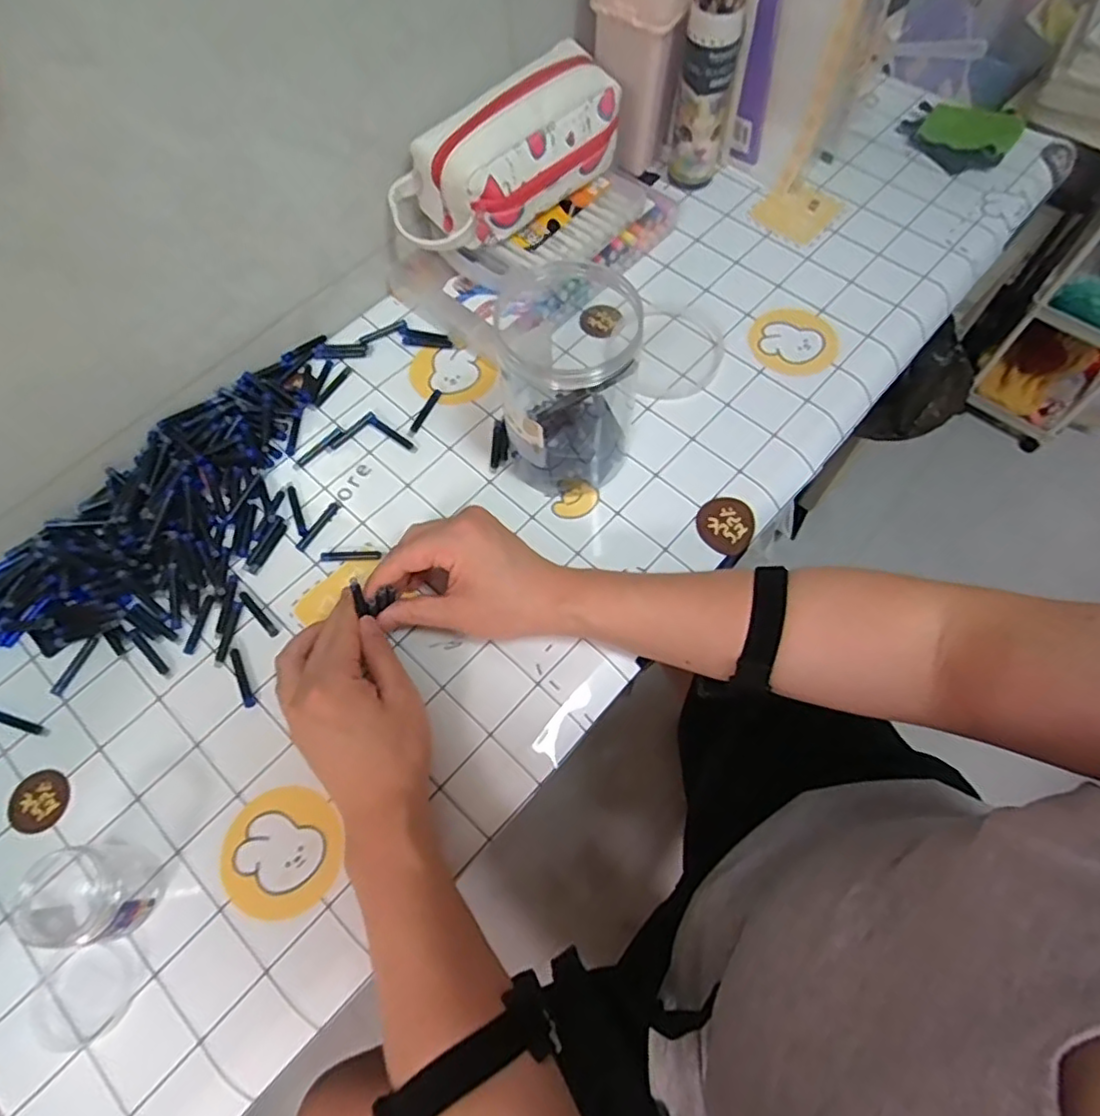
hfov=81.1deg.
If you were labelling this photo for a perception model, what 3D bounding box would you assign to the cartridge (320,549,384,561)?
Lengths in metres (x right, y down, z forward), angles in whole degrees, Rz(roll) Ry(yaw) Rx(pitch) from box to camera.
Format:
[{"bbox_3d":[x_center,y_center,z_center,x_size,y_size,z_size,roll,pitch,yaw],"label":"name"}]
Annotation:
[{"bbox_3d":[-0.157,-0.002,0.508,0.046,0.004,0.009,-2,65,0],"label":"cartridge"}]

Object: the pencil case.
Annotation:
[{"bbox_3d":[-0.037,-0.347,0.551,0.206,0.091,0.093,-40,70,-15],"label":"pencil case"}]

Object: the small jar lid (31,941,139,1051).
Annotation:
[{"bbox_3d":[-0.278,0.261,0.384,0.055,0.009,0.049,-29,68,-12],"label":"small jar lid"}]

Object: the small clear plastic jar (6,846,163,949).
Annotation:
[{"bbox_3d":[-0.277,0.199,0.382,0.070,0.045,0.054,-1,65,0],"label":"small clear plastic jar"}]

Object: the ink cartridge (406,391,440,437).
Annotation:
[{"bbox_3d":[-0.111,-0.128,0.564,0.007,0.004,0.052,23,68,11],"label":"ink cartridge"}]

